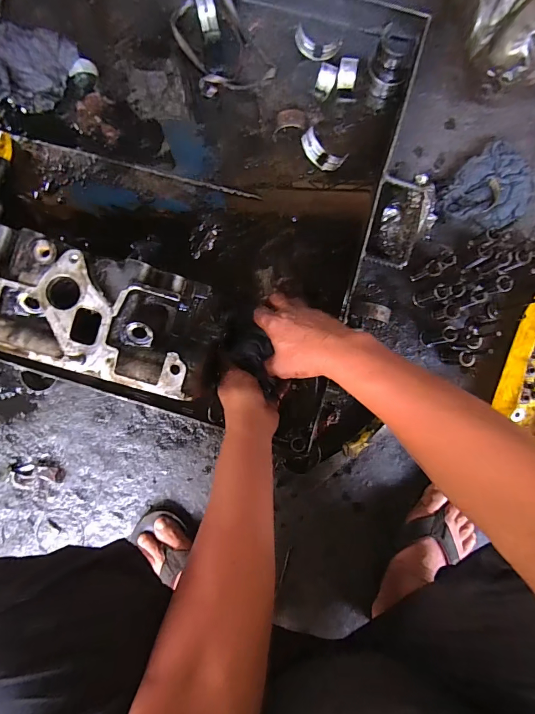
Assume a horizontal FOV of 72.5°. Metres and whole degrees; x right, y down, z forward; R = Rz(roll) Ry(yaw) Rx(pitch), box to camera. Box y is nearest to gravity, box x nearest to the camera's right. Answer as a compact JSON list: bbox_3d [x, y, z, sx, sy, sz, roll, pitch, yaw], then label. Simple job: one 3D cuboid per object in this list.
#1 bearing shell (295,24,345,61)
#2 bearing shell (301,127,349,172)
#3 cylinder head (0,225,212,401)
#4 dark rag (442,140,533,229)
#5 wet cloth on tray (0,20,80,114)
[{"bbox_3d":[0.079,-0.495,0.583,0.072,0.037,0.024,16,88,2],"label":"bearing shell"},{"bbox_3d":[0.086,-0.320,0.575,0.074,0.031,0.030,42,89,3],"label":"bearing shell"},{"bbox_3d":[-0.251,-0.066,0.371,0.398,0.084,0.118,16,87,2],"label":"cylinder head"},{"bbox_3d":[0.356,-0.264,0.575,0.117,0.024,0.140,34,89,3],"label":"dark rag"},{"bbox_3d":[-0.396,-0.466,0.577,0.172,0.059,0.106,21,88,3],"label":"wet cloth on tray"}]

